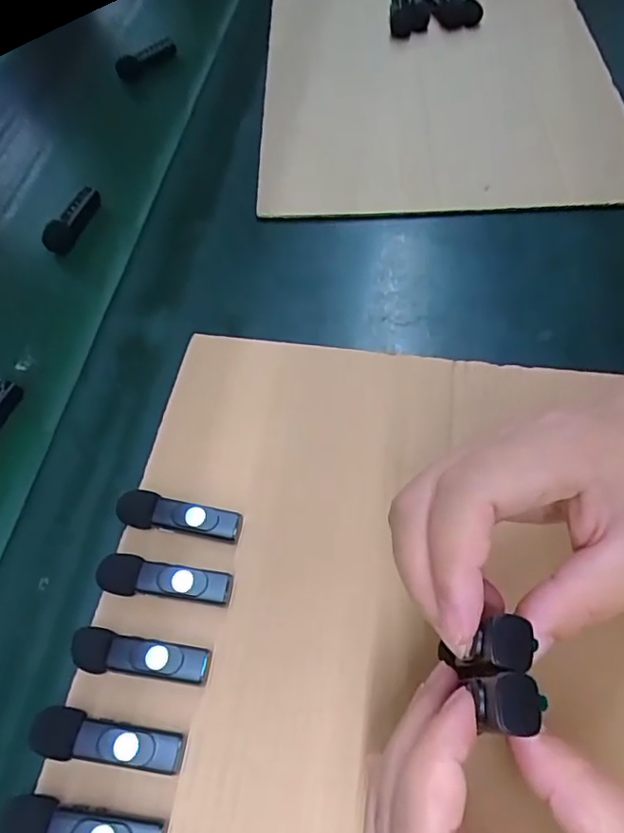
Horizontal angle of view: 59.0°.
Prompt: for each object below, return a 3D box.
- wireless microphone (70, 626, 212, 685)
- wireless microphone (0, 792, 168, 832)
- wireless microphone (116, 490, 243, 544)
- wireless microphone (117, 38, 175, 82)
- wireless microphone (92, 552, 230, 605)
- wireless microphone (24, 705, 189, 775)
[{"bbox_3d":[-0.079,0.111,0.252,0.063,0.014,0.018,8,61,9],"label":"wireless microphone"},{"bbox_3d":[-0.092,0.166,0.222,0.067,0.016,0.017,5,60,7],"label":"wireless microphone"},{"bbox_3d":[-0.068,0.053,0.287,0.062,0.018,0.018,8,61,9],"label":"wireless microphone"},{"bbox_3d":[-0.167,-0.360,0.555,0.065,0.018,0.013,-39,64,-17],"label":"wireless microphone"},{"bbox_3d":[-0.071,0.080,0.270,0.064,0.015,0.018,4,60,7],"label":"wireless microphone"},{"bbox_3d":[-0.087,0.138,0.237,0.066,0.015,0.019,3,60,6],"label":"wireless microphone"}]

